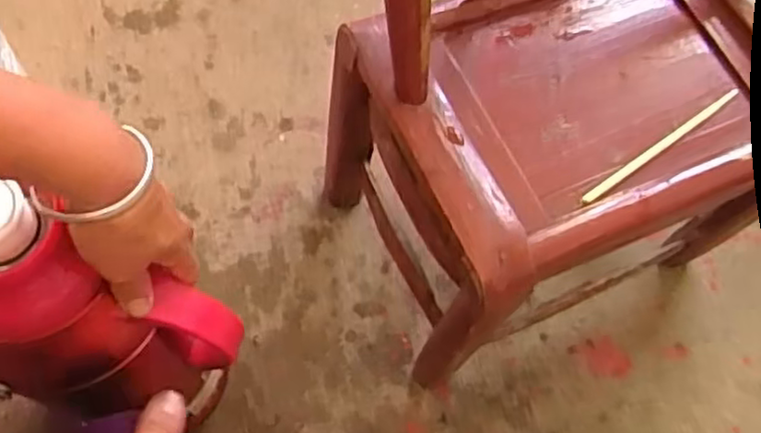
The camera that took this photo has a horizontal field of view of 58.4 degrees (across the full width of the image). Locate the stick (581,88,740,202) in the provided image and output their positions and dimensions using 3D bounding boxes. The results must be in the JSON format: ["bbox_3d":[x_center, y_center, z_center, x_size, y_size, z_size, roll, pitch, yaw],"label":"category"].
[{"bbox_3d":[0.228,-0.059,0.547,0.179,0.012,0.009,-34,74,-15],"label":"stick"}]

